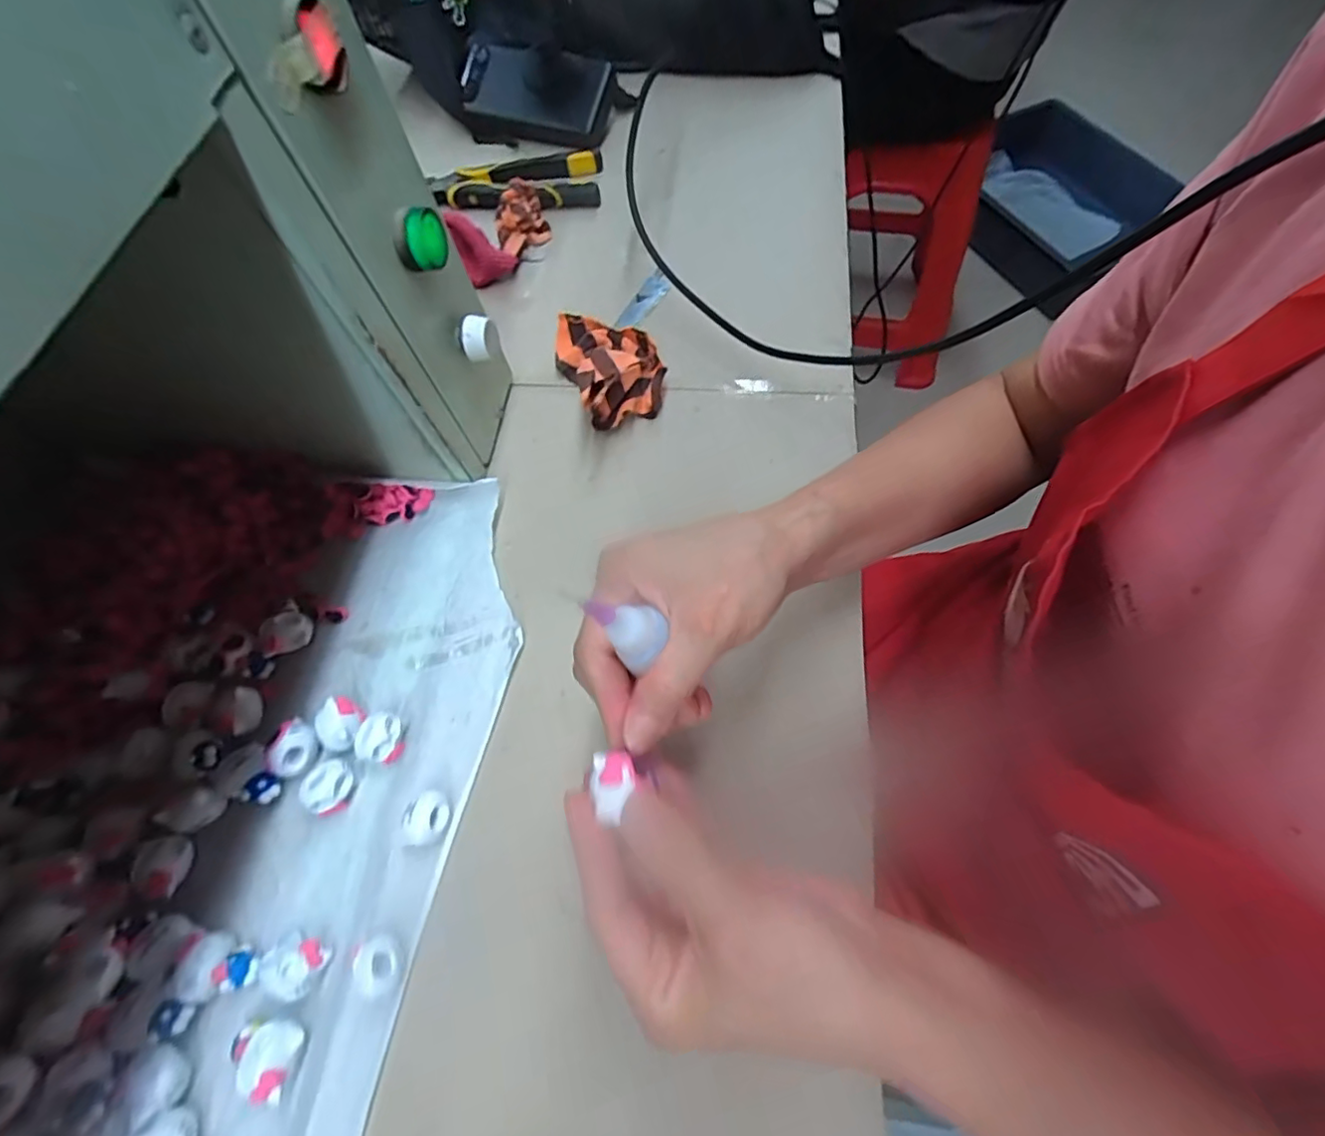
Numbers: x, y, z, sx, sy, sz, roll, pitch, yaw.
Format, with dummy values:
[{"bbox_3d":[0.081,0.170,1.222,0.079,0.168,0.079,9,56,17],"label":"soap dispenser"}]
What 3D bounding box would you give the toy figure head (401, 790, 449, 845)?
[{"bbox_3d":[-0.121,0.126,0.298,0.023,0.014,0.024,-2,64,4],"label":"toy figure head"}]

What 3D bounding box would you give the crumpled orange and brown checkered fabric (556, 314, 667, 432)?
[{"bbox_3d":[-0.040,-0.152,0.423,0.066,0.038,0.107,-22,64,-6],"label":"crumpled orange and brown checkered fabric"}]

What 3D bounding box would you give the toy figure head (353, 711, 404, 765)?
[{"bbox_3d":[-0.147,0.089,0.306,0.020,0.018,0.025,0,64,4],"label":"toy figure head"}]

